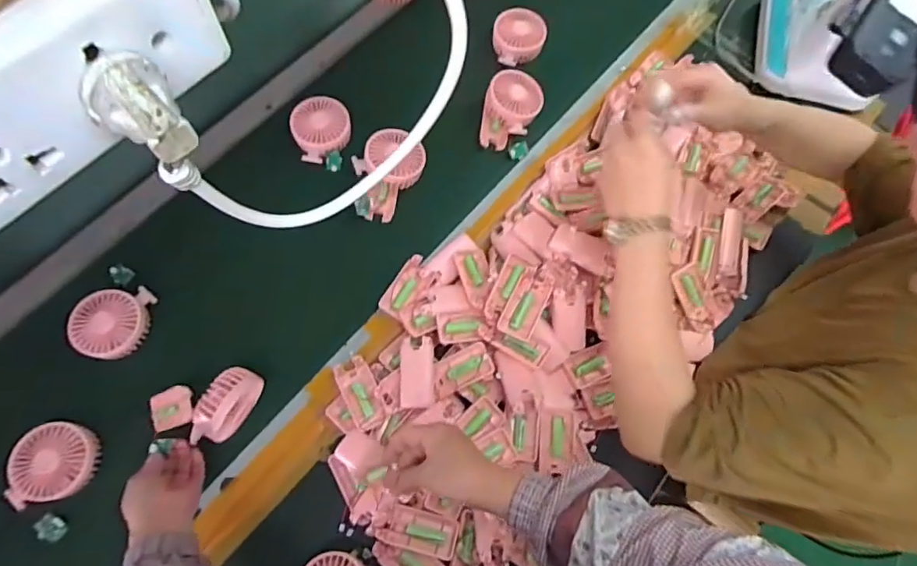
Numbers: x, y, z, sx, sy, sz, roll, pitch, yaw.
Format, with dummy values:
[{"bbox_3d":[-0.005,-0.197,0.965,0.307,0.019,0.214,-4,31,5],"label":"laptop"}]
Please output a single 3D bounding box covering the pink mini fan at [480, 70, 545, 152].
[{"bbox_3d":[0.081,-0.277,0.852,0.085,0.052,0.115,28,72,8],"label":"pink mini fan"}]

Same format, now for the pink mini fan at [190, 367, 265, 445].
[{"bbox_3d":[-0.285,0.149,0.653,0.040,0.064,0.095,29,72,8],"label":"pink mini fan"}]

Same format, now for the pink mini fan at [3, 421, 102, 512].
[{"bbox_3d":[-0.482,0.214,0.636,0.092,0.034,0.085,-11,71,-6],"label":"pink mini fan"}]

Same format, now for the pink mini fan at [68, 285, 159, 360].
[{"bbox_3d":[-0.459,0.051,0.701,0.083,0.039,0.097,5,70,0],"label":"pink mini fan"}]

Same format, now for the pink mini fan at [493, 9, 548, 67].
[{"bbox_3d":[0.105,-0.423,0.918,0.087,0.033,0.090,1,70,-1],"label":"pink mini fan"}]

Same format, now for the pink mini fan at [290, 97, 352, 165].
[{"bbox_3d":[-0.213,-0.239,0.833,0.092,0.037,0.098,-21,72,-9],"label":"pink mini fan"}]

